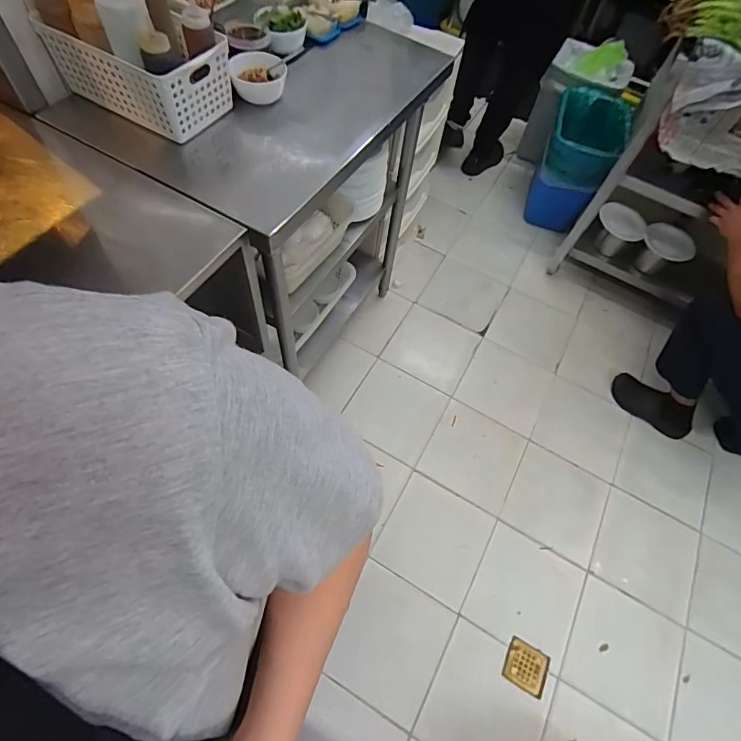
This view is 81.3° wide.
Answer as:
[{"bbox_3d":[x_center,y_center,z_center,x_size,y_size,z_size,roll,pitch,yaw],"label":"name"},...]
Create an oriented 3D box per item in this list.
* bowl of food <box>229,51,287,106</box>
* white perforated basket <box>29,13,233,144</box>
[{"bbox_3d":[-0.205,-0.547,0.803,0.094,0.052,0.095,-5,62,-9],"label":"bowl of food"},{"bbox_3d":[-0.379,-0.509,0.728,0.249,0.120,0.147,27,62,9],"label":"white perforated basket"}]

